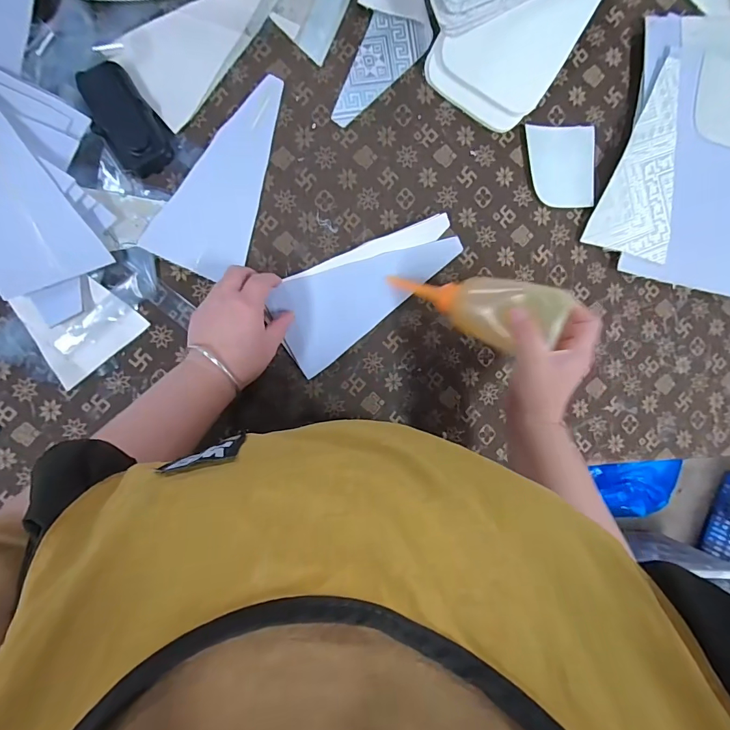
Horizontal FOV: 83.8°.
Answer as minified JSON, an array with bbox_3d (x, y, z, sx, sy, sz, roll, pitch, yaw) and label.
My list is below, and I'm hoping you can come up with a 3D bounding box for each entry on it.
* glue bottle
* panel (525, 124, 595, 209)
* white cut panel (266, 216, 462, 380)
[{"bbox_3d":[0.117,-0.057,0.419,0.184,0.045,0.064,15,95,33],"label":"glue bottle"},{"bbox_3d":[0.234,-0.237,0.487,0.081,0.004,0.092,-2,96,-2],"label":"panel"},{"bbox_3d":[0.002,-0.094,0.464,0.228,0.010,0.096,-36,98,-3],"label":"white cut panel"}]

